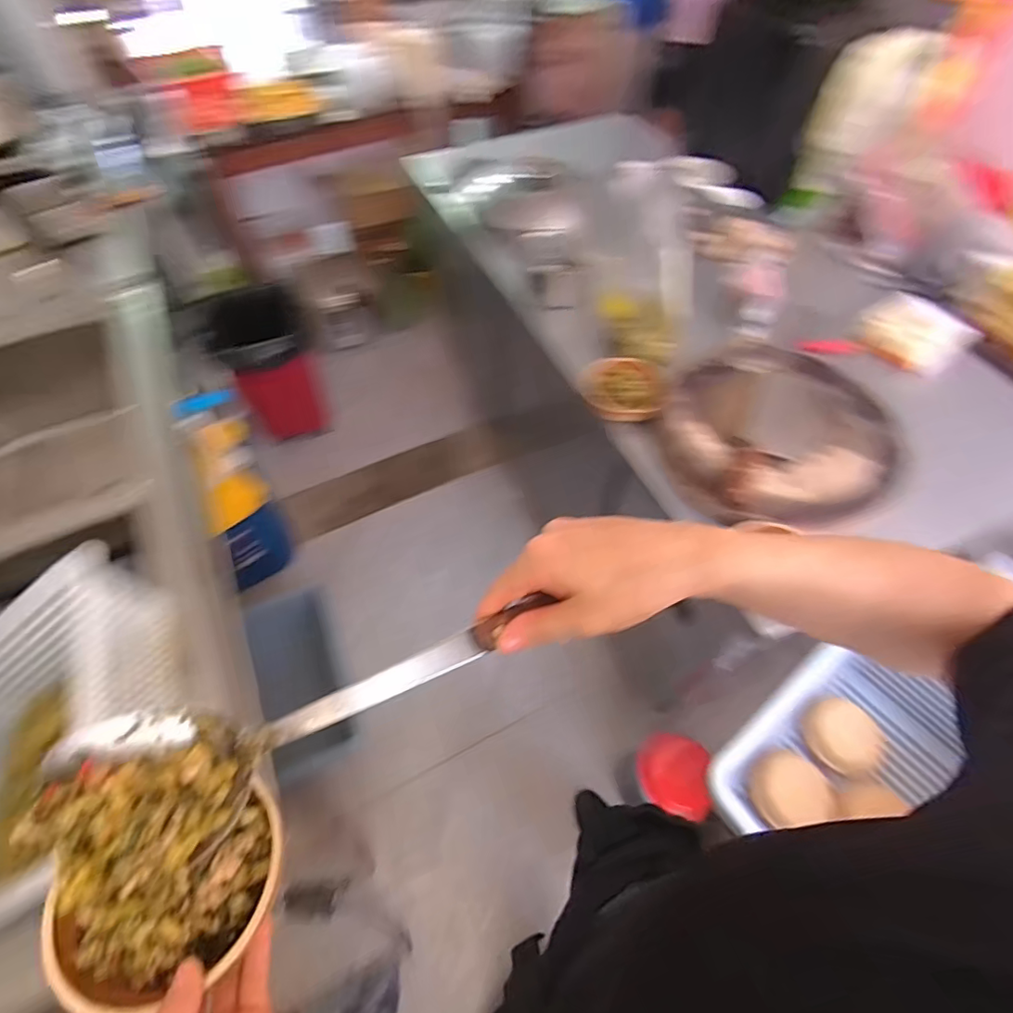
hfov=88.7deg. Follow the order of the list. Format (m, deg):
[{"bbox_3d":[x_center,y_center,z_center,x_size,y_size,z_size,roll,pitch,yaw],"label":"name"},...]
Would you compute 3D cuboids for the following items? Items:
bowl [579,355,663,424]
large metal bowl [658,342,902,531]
[{"bbox_3d":[0.181,-0.183,0.817,0.122,0.041,0.125,0,56,0],"label":"bowl"},{"bbox_3d":[0.401,-0.119,0.768,0.351,0.082,0.332,0,56,0],"label":"large metal bowl"}]

